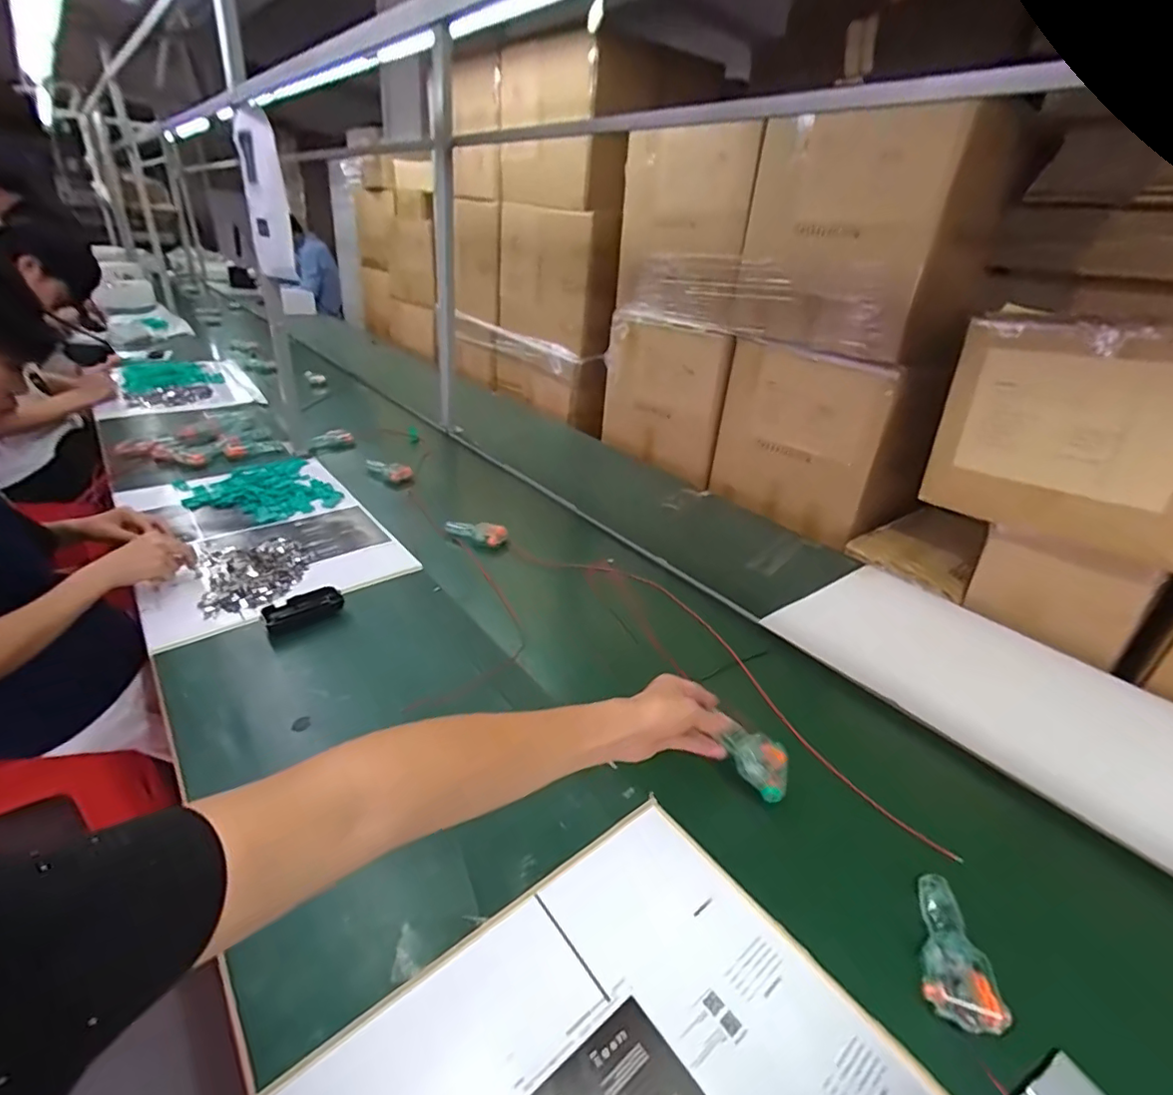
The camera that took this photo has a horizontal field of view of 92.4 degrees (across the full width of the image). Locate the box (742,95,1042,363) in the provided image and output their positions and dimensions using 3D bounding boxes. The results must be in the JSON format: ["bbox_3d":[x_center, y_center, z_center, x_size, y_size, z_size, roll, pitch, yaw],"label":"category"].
[{"bbox_3d":[0.687,-0.718,1.349,0.388,0.458,0.500,-16,35,-32],"label":"box"}]

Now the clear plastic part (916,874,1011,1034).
[{"bbox_3d":[0.335,0.362,0.507,0.057,0.020,0.119,16,31,19],"label":"clear plastic part"}]

